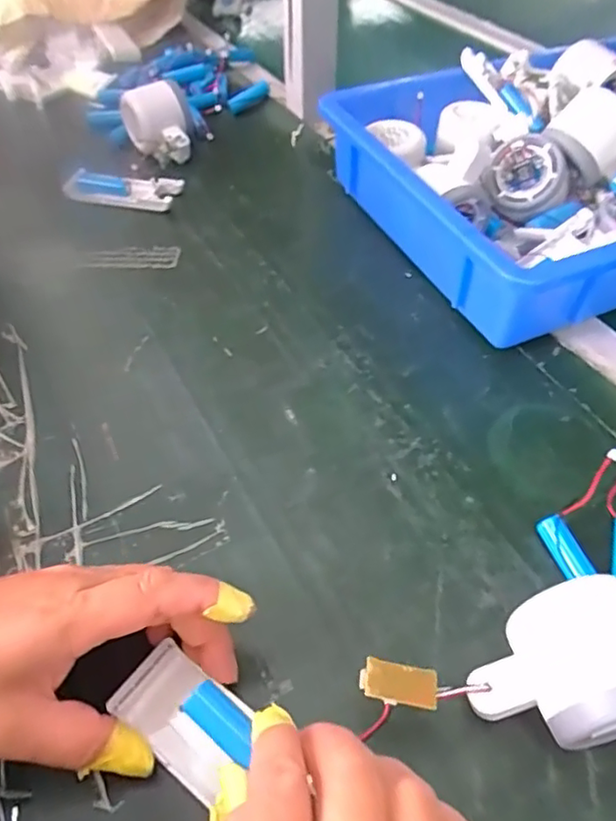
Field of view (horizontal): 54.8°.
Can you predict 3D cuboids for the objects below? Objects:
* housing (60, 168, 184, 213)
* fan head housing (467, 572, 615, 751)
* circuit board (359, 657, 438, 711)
[{"bbox_3d":[-0.173,-0.203,0.556,0.106,0.024,0.035,5,51,6],"label":"housing"},{"bbox_3d":[0.107,0.113,0.254,0.073,0.058,0.055,-15,51,-10],"label":"fan head housing"},{"bbox_3d":[0.038,0.113,0.246,0.032,0.004,0.016,13,51,-3],"label":"circuit board"}]

